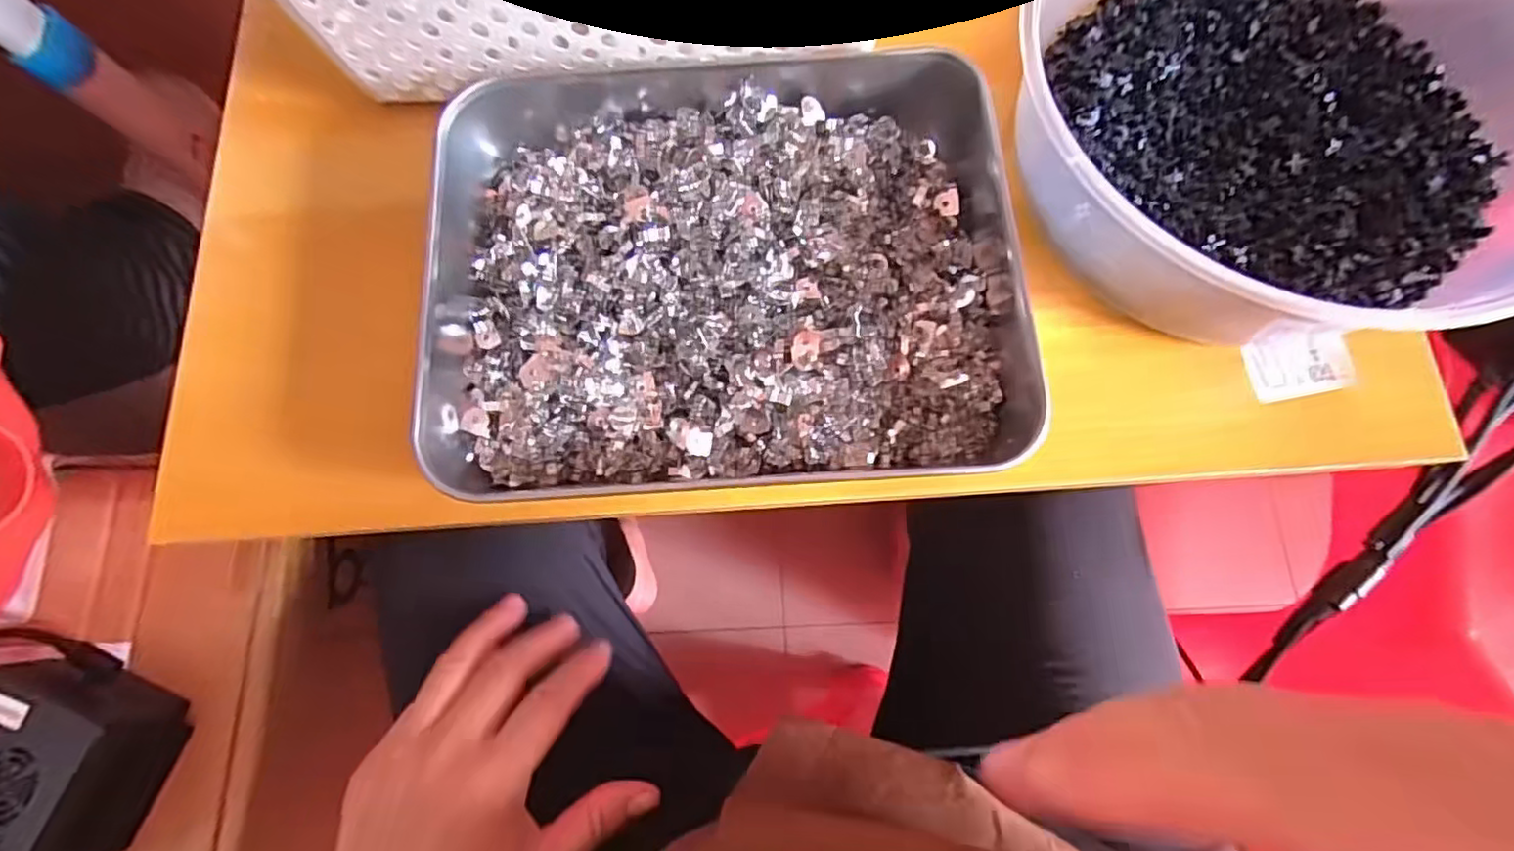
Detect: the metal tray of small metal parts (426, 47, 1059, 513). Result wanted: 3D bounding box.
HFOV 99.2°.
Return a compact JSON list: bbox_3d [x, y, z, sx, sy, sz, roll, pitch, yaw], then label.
[{"bbox_3d":[-0.012,-0.071,0.296,0.258,0.034,0.204,-3,83,-2],"label":"metal tray of small metal parts"}]

